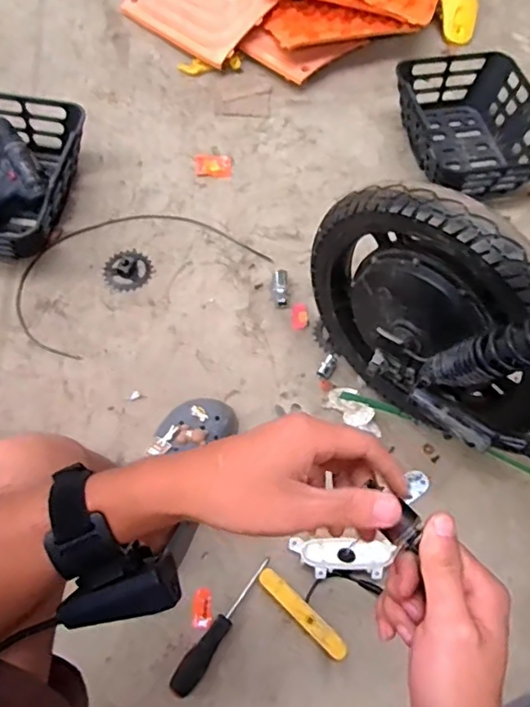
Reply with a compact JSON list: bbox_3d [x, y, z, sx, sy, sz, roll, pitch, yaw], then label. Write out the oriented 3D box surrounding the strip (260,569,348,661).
[{"bbox_3d":[0.051,0.357,0.756,0.147,0.013,0.028,40,70,14],"label":"strip"}]

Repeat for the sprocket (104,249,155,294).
[{"bbox_3d":[-0.249,-0.152,1.001,0.085,0.009,0.087,1,66,-2],"label":"sprocket"}]

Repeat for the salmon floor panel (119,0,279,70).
[{"bbox_3d":[-0.158,-0.806,1.266,0.319,0.031,0.245,37,78,13],"label":"salmon floor panel"}]

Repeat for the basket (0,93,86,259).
[{"bbox_3d":[-0.488,-0.332,1.021,0.270,0.120,0.336,10,64,1],"label":"basket"}]

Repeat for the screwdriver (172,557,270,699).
[{"bbox_3d":[-0.056,0.364,0.744,0.032,0.026,0.196,34,69,12],"label":"screwdriver"}]

